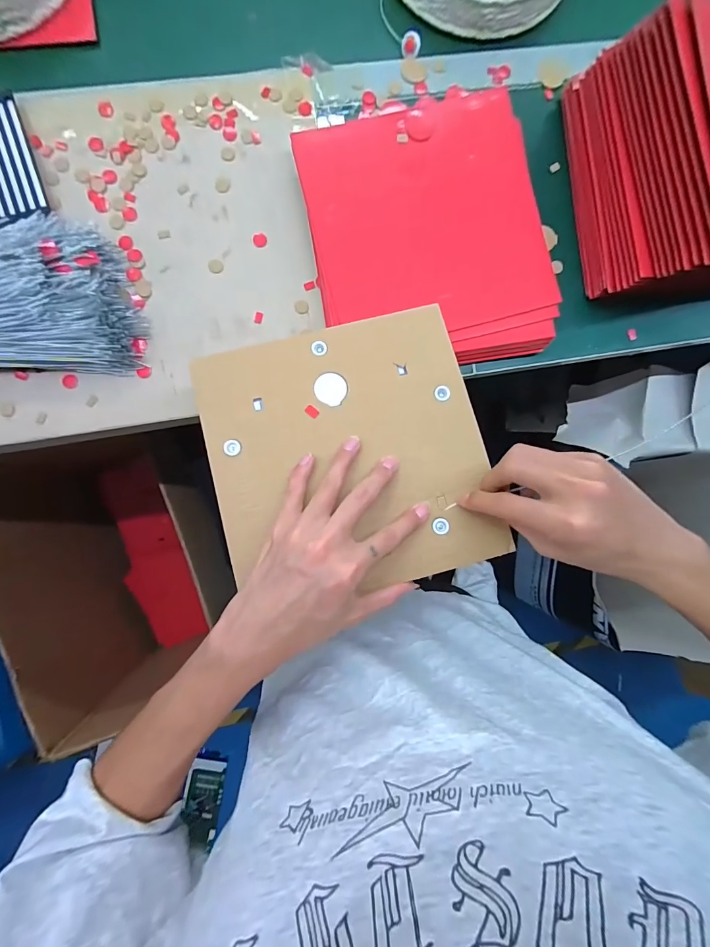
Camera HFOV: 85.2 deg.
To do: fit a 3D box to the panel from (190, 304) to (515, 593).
[{"bbox_3d":[-0.005,-0.016,0.313,0.216,0.009,0.215,-14,82,-4],"label":"panel"}]

